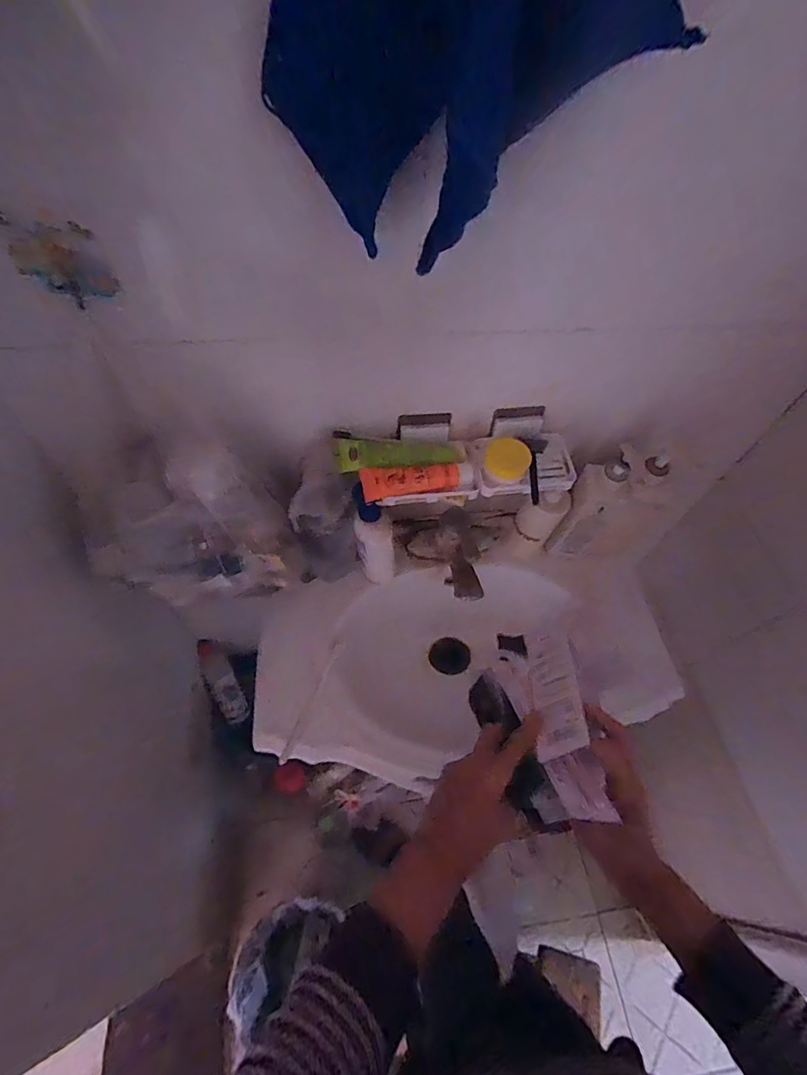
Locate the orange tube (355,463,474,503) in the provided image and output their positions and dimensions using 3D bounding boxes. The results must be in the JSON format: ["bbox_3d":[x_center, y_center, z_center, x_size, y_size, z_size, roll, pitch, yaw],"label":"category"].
[{"bbox_3d":[0.019,-0.074,0.598,0.142,0.028,0.035,-7,60,-8],"label":"orange tube"}]

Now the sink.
[{"bbox_3d":[0.086,0.183,0.766,0.594,0.192,0.301,-10,61,-9],"label":"sink"}]

